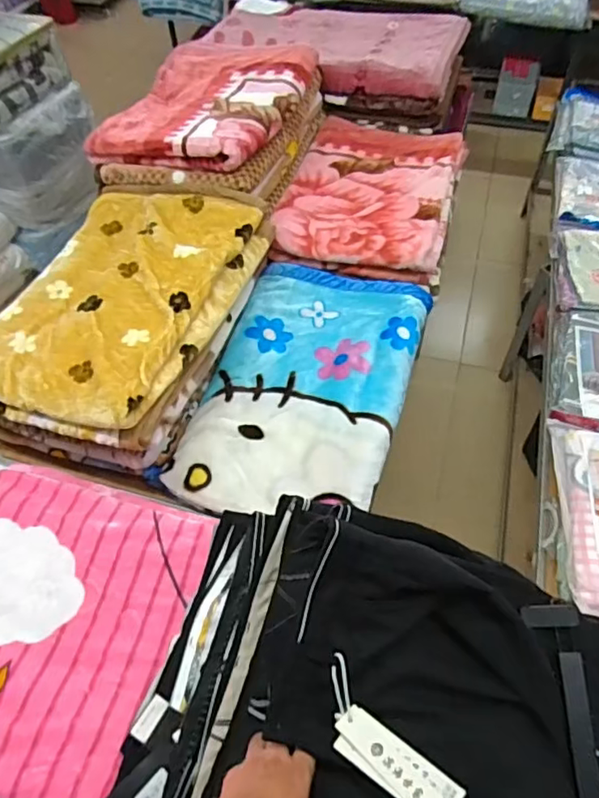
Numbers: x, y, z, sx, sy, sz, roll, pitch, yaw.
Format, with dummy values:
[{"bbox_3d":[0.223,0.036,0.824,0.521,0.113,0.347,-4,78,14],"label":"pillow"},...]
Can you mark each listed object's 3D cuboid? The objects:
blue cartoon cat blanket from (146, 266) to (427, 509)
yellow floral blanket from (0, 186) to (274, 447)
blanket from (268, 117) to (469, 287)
[{"bbox_3d":[0.017,-0.038,1.241,0.426,0.053,0.654,17,59,13],"label":"blue cartoon cat blanket"},{"bbox_3d":[-0.396,-0.237,1.220,0.473,0.098,0.669,15,59,12],"label":"yellow floral blanket"},{"bbox_3d":[0.208,-0.601,1.566,0.443,0.085,0.641,13,58,10],"label":"blanket"}]

